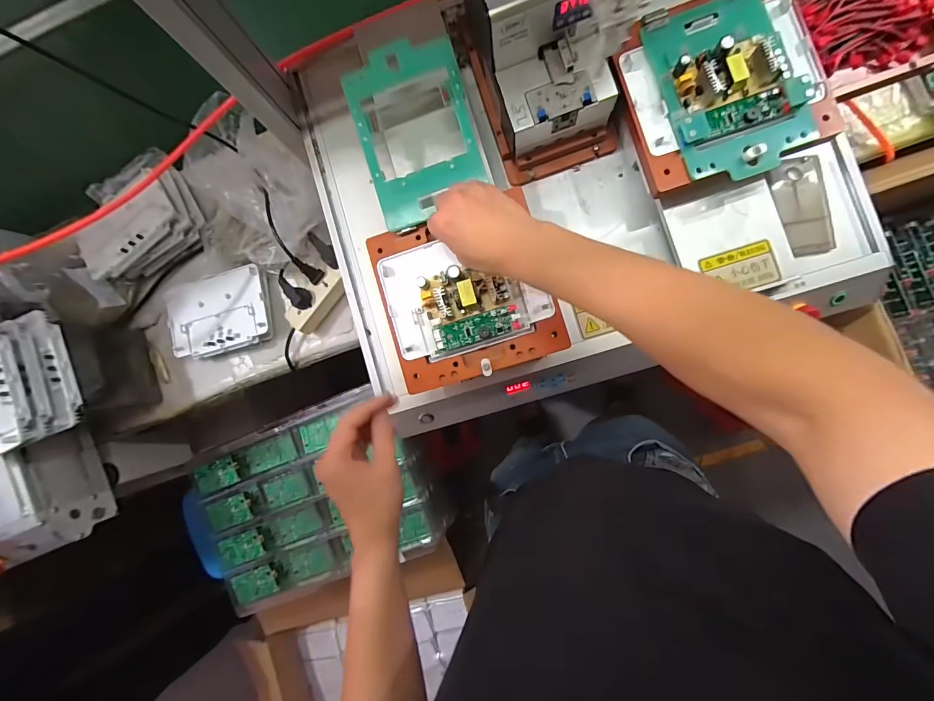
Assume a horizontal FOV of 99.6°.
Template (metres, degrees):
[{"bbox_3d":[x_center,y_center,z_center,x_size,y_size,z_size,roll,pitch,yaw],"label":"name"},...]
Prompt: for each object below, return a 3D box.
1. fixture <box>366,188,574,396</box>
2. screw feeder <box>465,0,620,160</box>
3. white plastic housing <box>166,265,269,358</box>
[{"bbox_3d":[-0.004,-0.067,0.457,0.195,0.039,0.191,-17,87,6],"label":"fixture"},{"bbox_3d":[0.083,-0.343,0.437,0.122,0.129,0.174,-21,87,6],"label":"screw feeder"},{"bbox_3d":[-0.453,-0.065,0.712,0.189,0.024,0.134,-14,87,6],"label":"white plastic housing"}]

